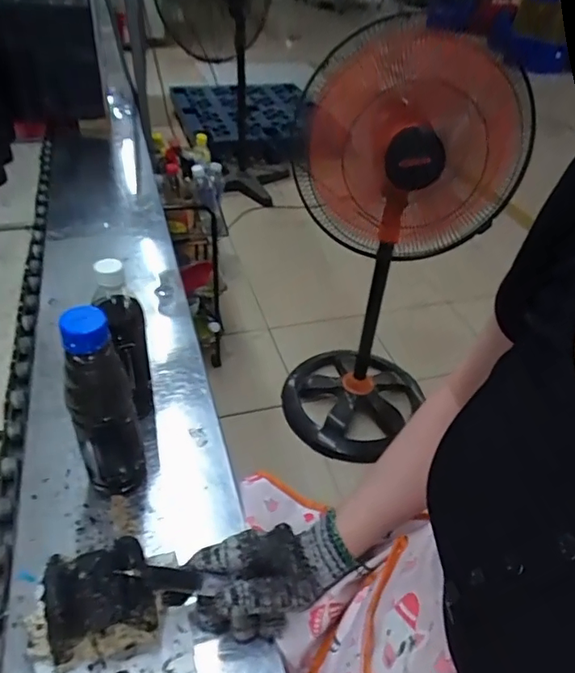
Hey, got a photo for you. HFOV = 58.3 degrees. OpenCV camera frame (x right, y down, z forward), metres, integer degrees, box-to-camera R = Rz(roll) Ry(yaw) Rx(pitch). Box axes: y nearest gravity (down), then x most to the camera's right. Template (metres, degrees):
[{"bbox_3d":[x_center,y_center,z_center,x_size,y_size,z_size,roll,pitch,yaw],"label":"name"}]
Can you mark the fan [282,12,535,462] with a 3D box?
[{"bbox_3d":[0.252,-0.132,1.321,0.429,1.051,0.364,24,43,20],"label":"fan"}]

